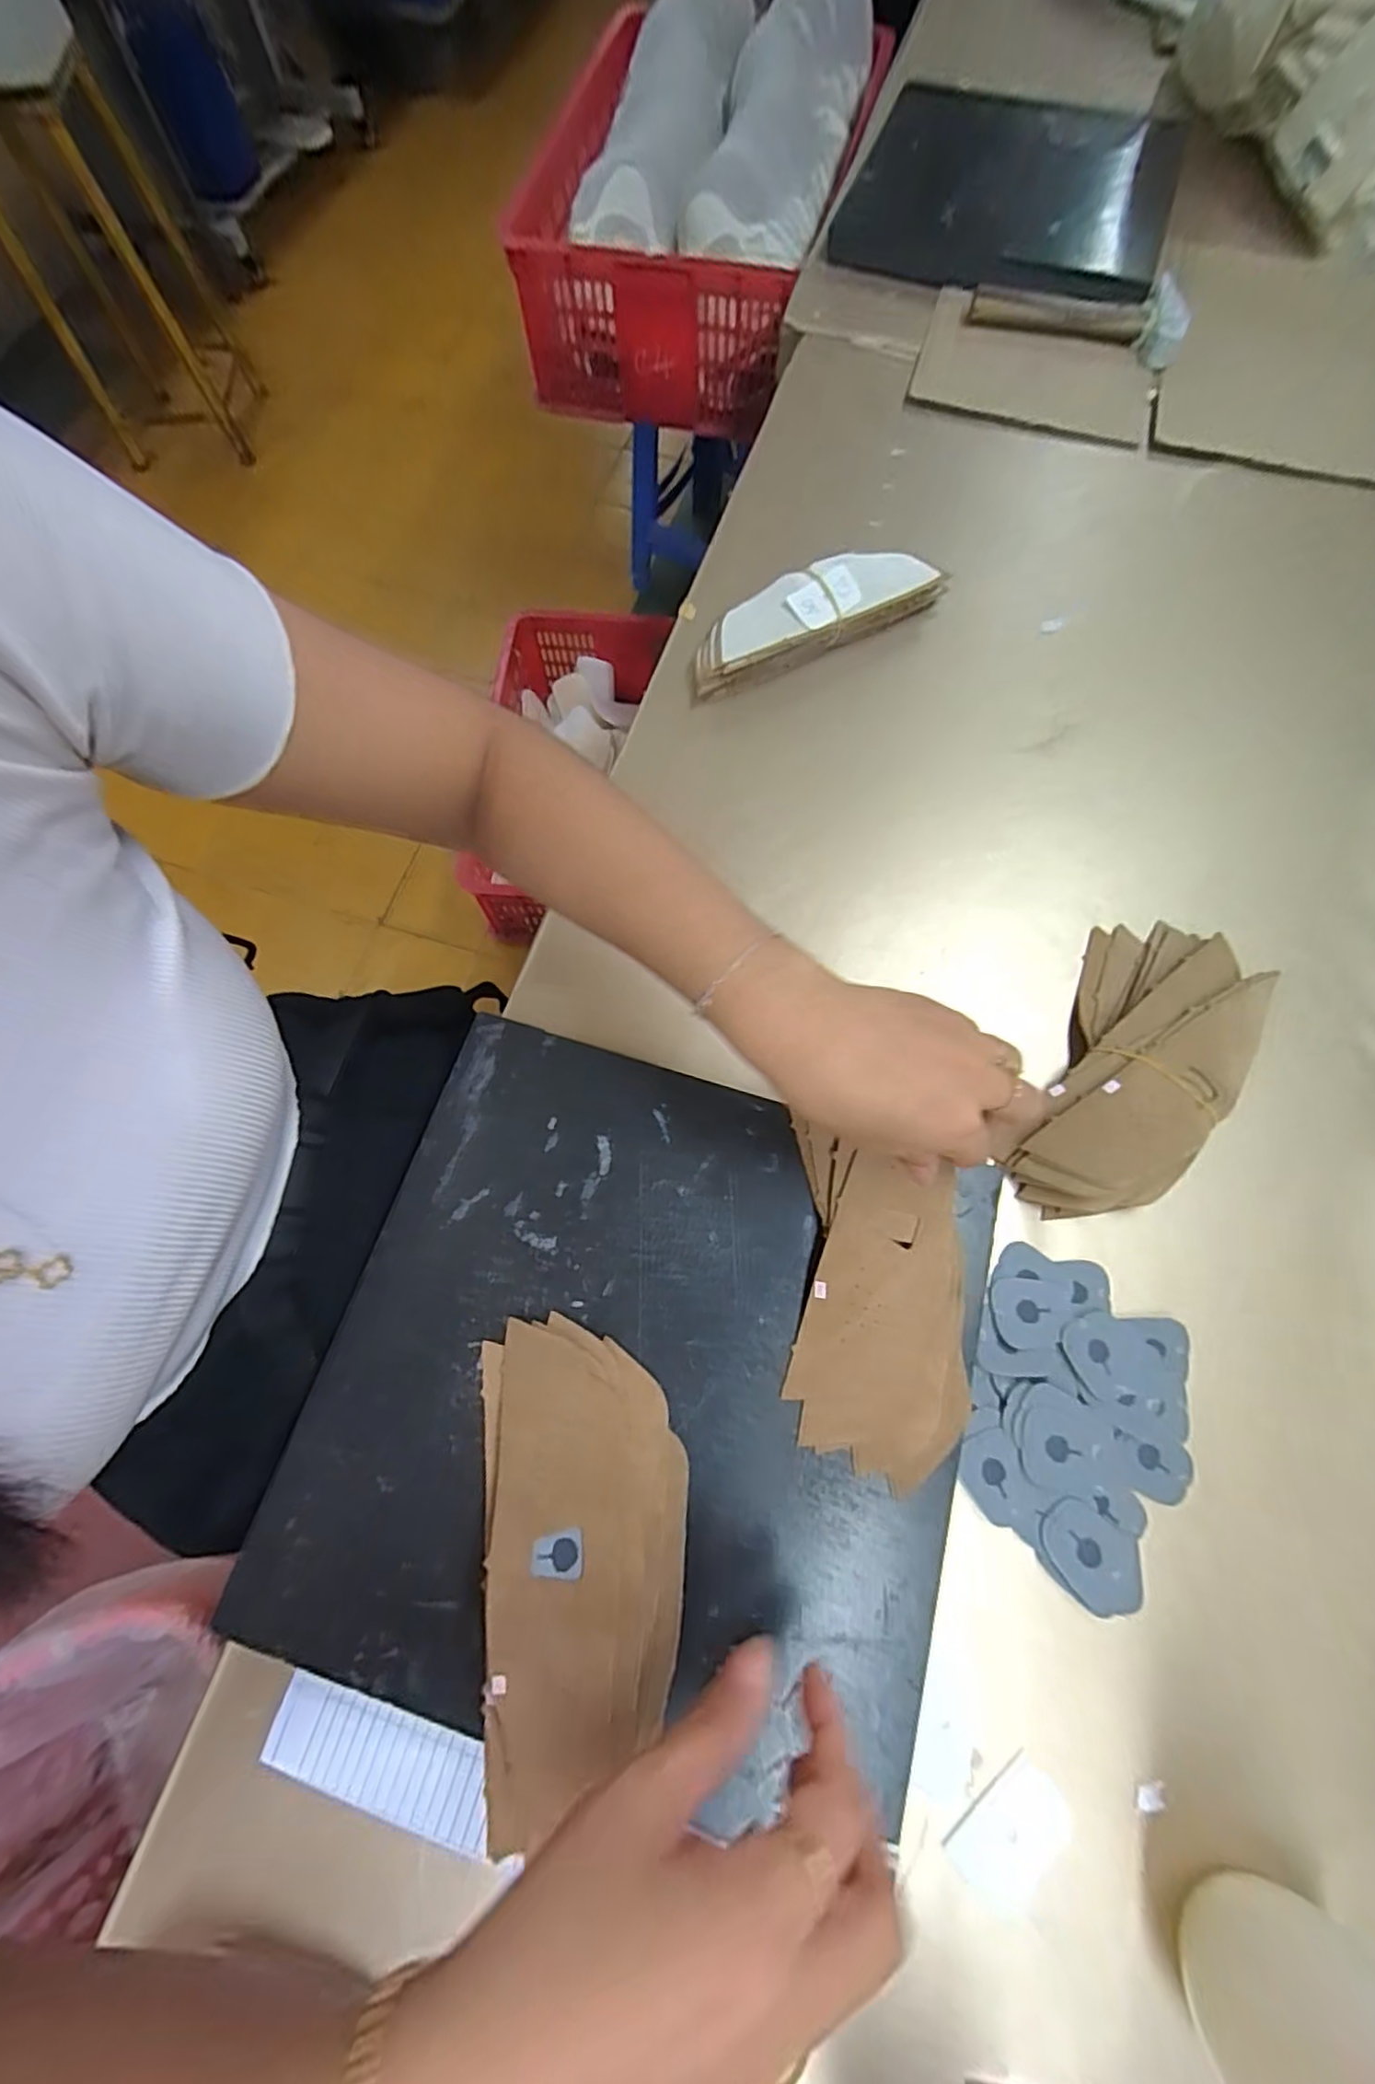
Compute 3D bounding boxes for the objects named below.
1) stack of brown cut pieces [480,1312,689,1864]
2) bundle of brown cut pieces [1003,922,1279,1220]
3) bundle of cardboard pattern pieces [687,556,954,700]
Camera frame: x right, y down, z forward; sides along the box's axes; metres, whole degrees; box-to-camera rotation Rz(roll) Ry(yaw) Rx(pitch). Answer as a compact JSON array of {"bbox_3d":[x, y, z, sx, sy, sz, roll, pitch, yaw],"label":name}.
[{"bbox_3d":[-0.045,0.216,0.284,0.090,0.038,0.182,-9,72,-3],"label":"stack of brown cut pieces"},{"bbox_3d":[0.258,0.013,0.374,0.086,0.033,0.193,27,74,9],"label":"bundle of brown cut pieces"},{"bbox_3d":[0.092,-0.310,0.484,0.199,0.041,0.046,-28,73,-9],"label":"bundle of cardboard pattern pieces"}]

